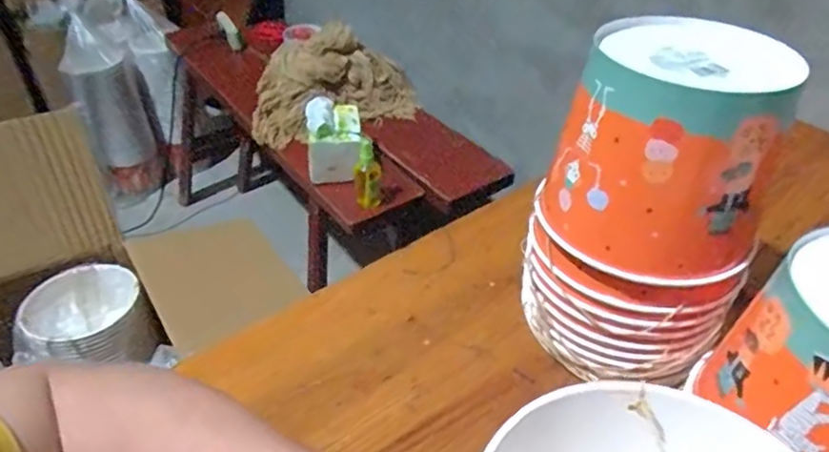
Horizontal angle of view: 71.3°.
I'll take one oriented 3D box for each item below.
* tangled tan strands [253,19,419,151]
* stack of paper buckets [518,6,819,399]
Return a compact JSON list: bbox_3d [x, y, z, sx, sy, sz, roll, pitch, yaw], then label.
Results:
[{"bbox_3d":[-0.172,-0.297,1.191,0.346,0.163,0.144,-14,42,-18],"label":"tangled tan strands"},{"bbox_3d":[0.175,-0.013,0.435,0.139,0.226,0.147,-23,45,-27],"label":"stack of paper buckets"}]

